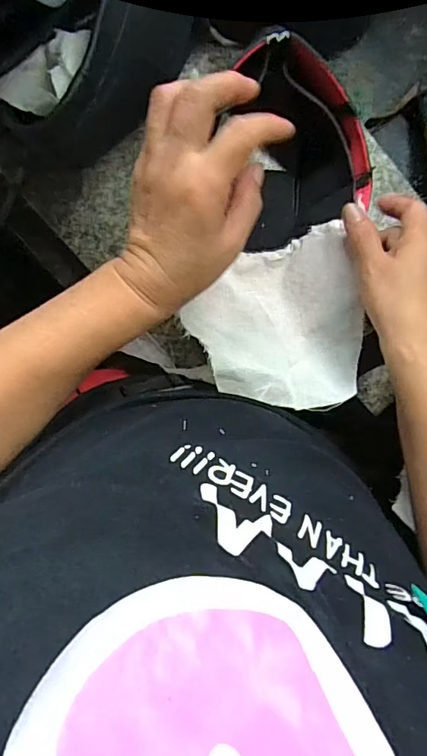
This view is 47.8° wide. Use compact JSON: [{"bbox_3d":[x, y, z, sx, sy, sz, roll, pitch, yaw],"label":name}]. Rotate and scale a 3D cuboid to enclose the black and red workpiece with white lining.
[{"bbox_3d":[0.060,-0.117,0.394,0.136,0.080,0.270,6,89,-5],"label":"black and red workpiece with white lining"}]

